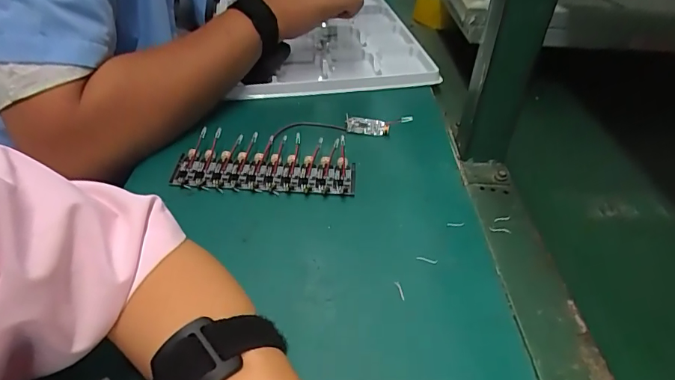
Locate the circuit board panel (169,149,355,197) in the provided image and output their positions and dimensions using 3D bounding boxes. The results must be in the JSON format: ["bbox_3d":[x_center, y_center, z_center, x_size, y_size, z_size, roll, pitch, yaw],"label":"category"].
[{"bbox_3d":[-0.067,-0.015,0.410,0.162,0.012,0.042,4,39,1],"label":"circuit board panel"}]

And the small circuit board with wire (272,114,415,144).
[{"bbox_3d":[0.002,-0.068,0.473,0.148,0.018,0.043,-8,40,-13],"label":"small circuit board with wire"}]

